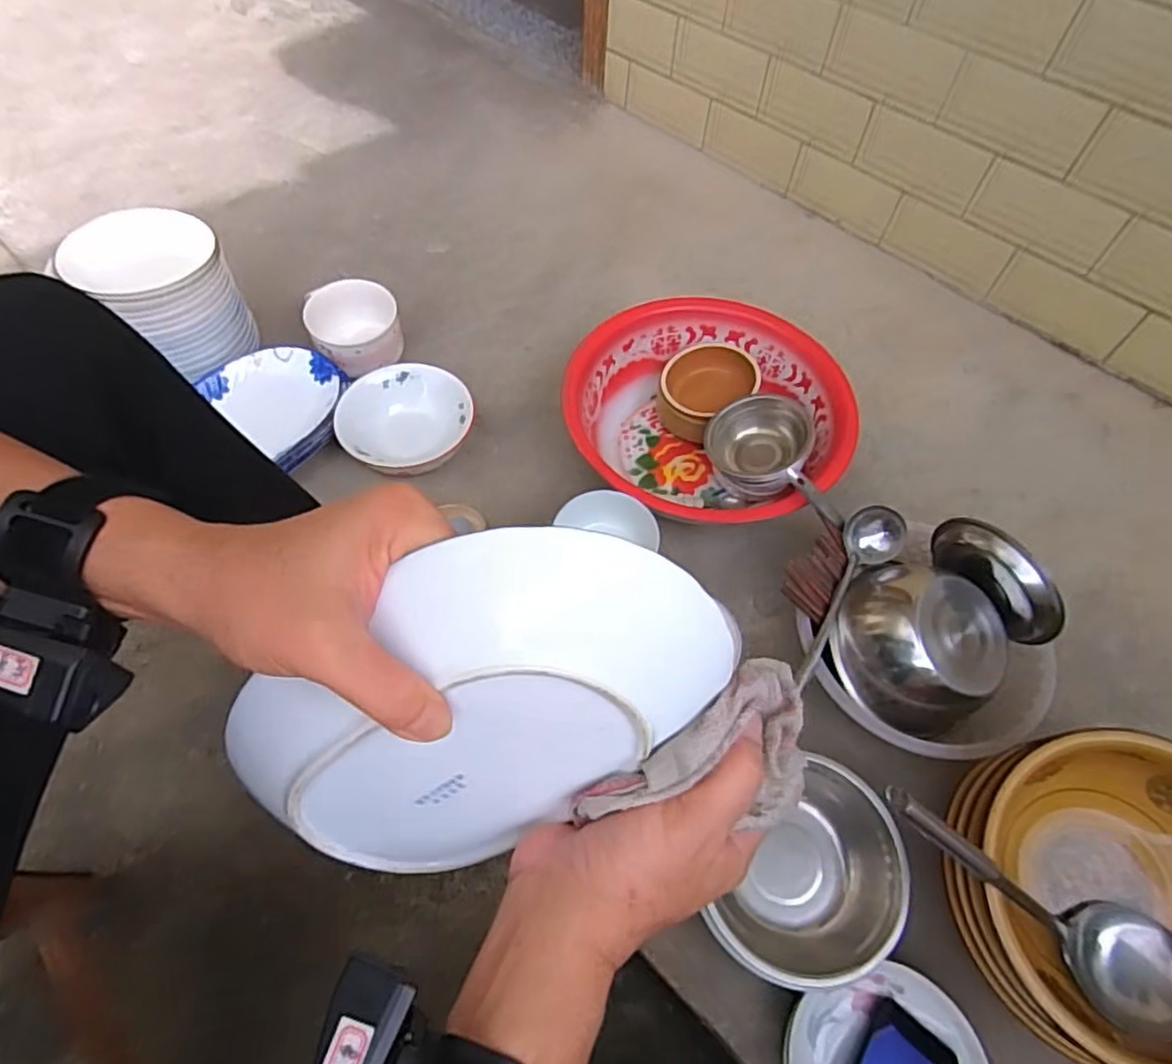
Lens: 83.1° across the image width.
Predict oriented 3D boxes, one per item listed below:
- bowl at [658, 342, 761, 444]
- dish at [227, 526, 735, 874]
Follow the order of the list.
[{"bbox_3d":[0.169,-0.194,0.929,0.130,0.065,0.140,3,59,-1],"label":"bowl"},{"bbox_3d":[-0.052,0.086,0.302,0.235,0.158,0.046,-33,32,22],"label":"dish"}]

